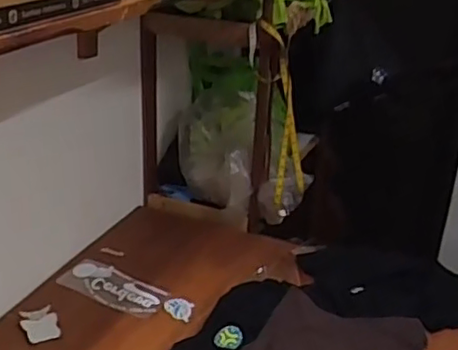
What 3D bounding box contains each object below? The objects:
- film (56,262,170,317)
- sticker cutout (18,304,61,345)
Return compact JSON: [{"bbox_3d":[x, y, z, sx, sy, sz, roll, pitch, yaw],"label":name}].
[{"bbox_3d":[-0.255,0.249,1.414,0.243,0.008,0.124,17,27,25],"label":"film"},{"bbox_3d":[-0.373,0.294,1.274,0.068,0.007,0.101,-12,32,-20],"label":"sticker cutout"}]

